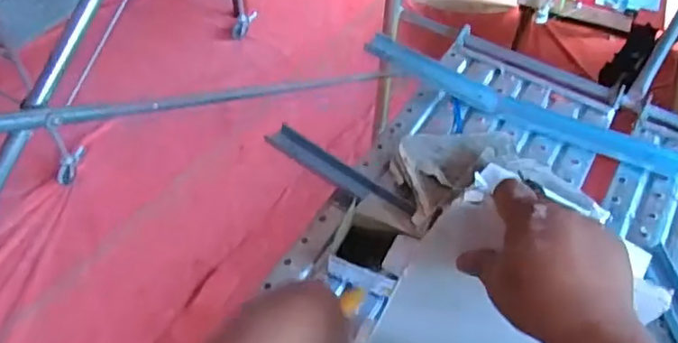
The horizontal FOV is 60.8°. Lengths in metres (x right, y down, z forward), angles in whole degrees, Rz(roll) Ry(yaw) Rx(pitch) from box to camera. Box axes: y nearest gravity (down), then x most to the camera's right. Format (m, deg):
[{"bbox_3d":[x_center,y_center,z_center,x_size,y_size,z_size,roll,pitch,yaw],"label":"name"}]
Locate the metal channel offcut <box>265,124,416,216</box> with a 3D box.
[{"bbox_3d":[-0.003,0.002,1.064,0.304,0.022,0.049,32,57,22],"label":"metal channel offcut"}]

